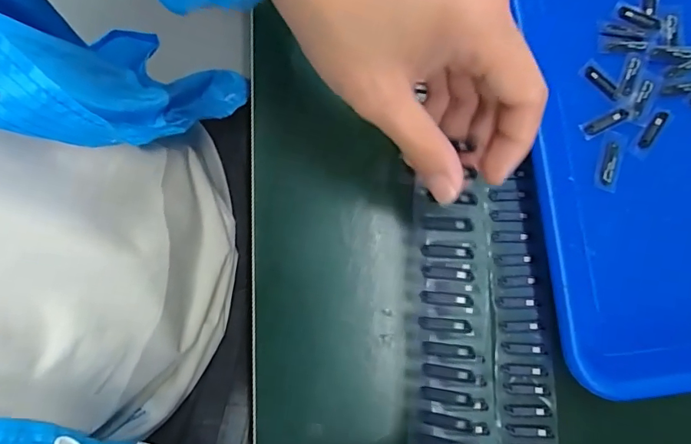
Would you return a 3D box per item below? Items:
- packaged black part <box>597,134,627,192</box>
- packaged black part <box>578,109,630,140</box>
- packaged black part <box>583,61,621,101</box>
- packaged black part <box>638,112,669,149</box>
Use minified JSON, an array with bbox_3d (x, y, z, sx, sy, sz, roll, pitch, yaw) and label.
[{"bbox_3d":[0.166,-0.038,0.293,0.013,0.004,0.037,15,80,3],"label":"packaged black part"},{"bbox_3d":[0.165,-0.063,0.296,0.031,0.004,0.010,-26,81,-4],"label":"packaged black part"},{"bbox_3d":[0.166,-0.091,0.302,0.010,0.004,0.028,-38,82,-6],"label":"packaged black part"},{"bbox_3d":[0.196,-0.058,0.298,0.008,0.004,0.028,35,82,6],"label":"packaged black part"}]

